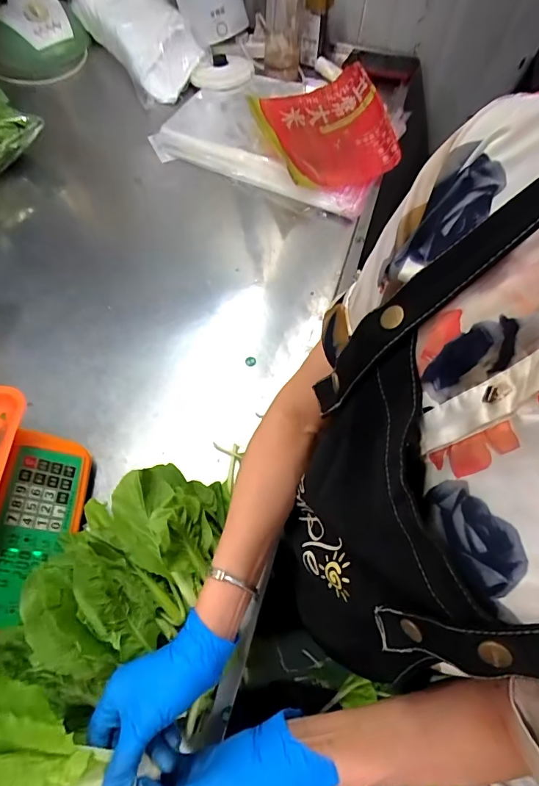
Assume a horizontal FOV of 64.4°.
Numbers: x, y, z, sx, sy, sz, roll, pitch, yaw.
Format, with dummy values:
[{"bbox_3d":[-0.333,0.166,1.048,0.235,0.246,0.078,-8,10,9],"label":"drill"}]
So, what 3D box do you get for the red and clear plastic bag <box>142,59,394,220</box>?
[{"bbox_3d":[0.040,-0.530,0.843,0.458,0.072,0.337,27,74,18],"label":"red and clear plastic bag"}]

